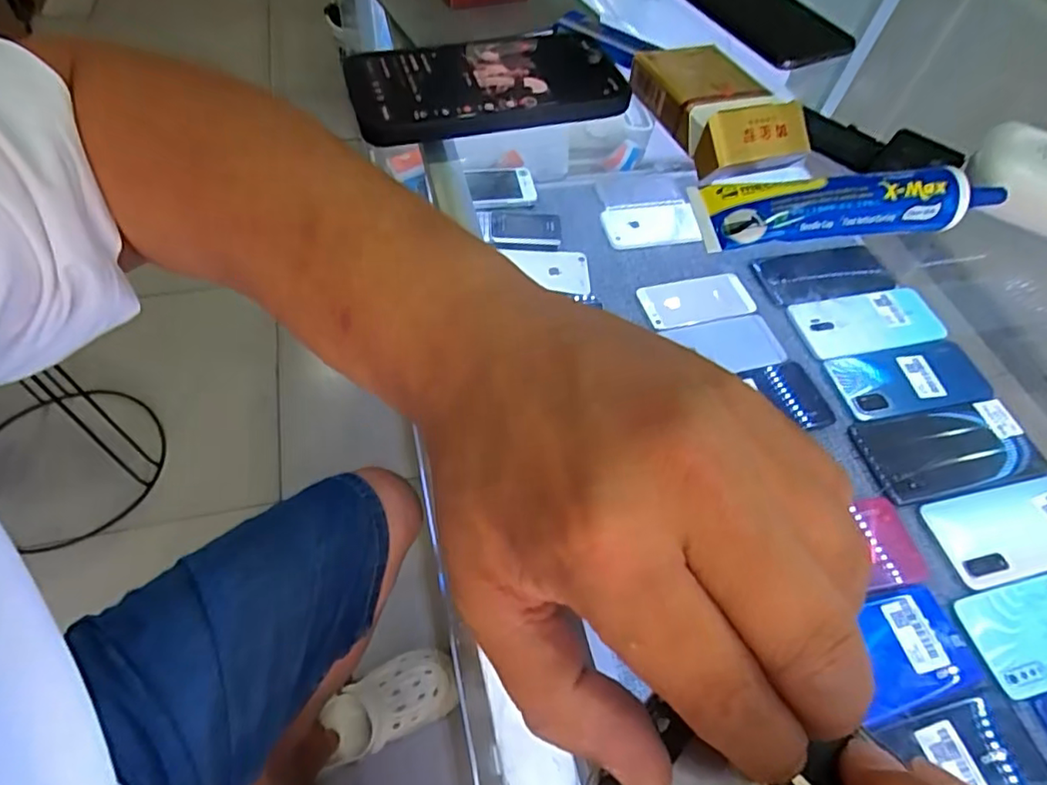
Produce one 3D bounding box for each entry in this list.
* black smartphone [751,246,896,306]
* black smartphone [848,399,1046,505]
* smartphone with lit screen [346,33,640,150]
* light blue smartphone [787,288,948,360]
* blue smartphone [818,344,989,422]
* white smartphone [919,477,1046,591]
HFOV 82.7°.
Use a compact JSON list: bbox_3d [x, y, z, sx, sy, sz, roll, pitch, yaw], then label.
[{"bbox_3d":[0.347,-0.133,0.678,0.154,0.014,0.070,-5,56,-9],"label":"black smartphone"},{"bbox_3d":[0.398,0.053,0.555,0.166,0.008,0.083,-8,57,-10],"label":"black smartphone"},{"bbox_3d":[-0.017,-0.170,0.327,0.152,0.015,0.078,-13,58,-13],"label":"smartphone with lit screen"},{"bbox_3d":[0.370,-0.075,0.637,0.155,0.013,0.074,-8,57,-10],"label":"light blue smartphone"},{"bbox_3d":[0.385,-0.013,0.595,0.152,0.011,0.073,-6,57,-9],"label":"blue smartphone"},{"bbox_3d":[0.429,0.118,0.513,0.157,0.007,0.076,-9,57,-11],"label":"white smartphone"}]

